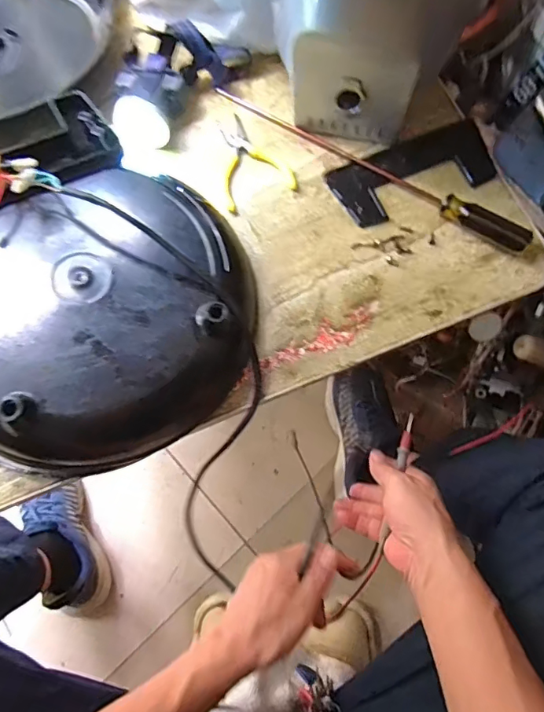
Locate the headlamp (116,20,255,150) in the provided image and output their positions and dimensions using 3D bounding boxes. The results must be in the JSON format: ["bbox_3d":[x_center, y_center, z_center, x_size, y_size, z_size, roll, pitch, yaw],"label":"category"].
[{"bbox_3d":[-0.101,-0.301,0.544,0.145,0.058,0.135,-1,75,1],"label":"headlamp"}]

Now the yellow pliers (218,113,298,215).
[{"bbox_3d":[-0.029,-0.218,0.540,0.079,0.005,0.114,-24,76,-5],"label":"yellow pliers"}]

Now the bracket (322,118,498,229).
[{"bbox_3d":[0.152,-0.200,0.534,0.174,0.008,0.082,-22,76,-4],"label":"bracket"}]

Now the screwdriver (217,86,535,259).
[{"bbox_3d":[0.097,-0.214,0.521,0.377,0.031,0.023,34,79,10],"label":"screwdriver"}]

